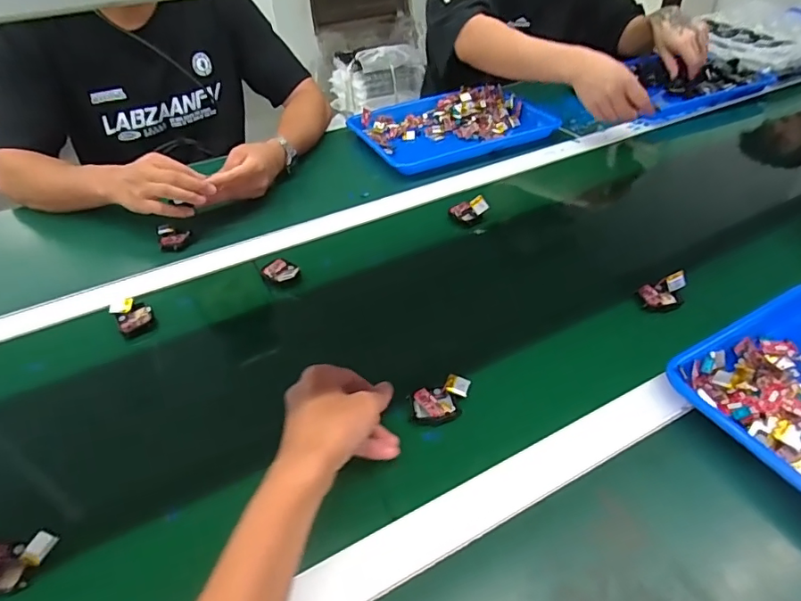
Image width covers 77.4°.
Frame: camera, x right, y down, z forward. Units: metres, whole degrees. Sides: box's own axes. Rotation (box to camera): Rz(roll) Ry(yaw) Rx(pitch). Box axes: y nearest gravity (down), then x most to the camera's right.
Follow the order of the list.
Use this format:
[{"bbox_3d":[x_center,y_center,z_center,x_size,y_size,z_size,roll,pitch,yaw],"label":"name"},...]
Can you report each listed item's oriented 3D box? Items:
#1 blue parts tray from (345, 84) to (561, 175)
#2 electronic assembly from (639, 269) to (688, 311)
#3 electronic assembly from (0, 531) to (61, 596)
[{"bbox_3d":[0.096,-0.326,0.912,0.340,0.042,0.245,-19,41,-17],"label":"blue parts tray"},{"bbox_3d":[0.295,-0.011,0.560,0.046,0.031,0.032,-4,39,0],"label":"electronic assembly"},{"bbox_3d":[-0.292,0.198,0.373,0.058,0.014,0.037,-9,40,-6],"label":"electronic assembly"}]

